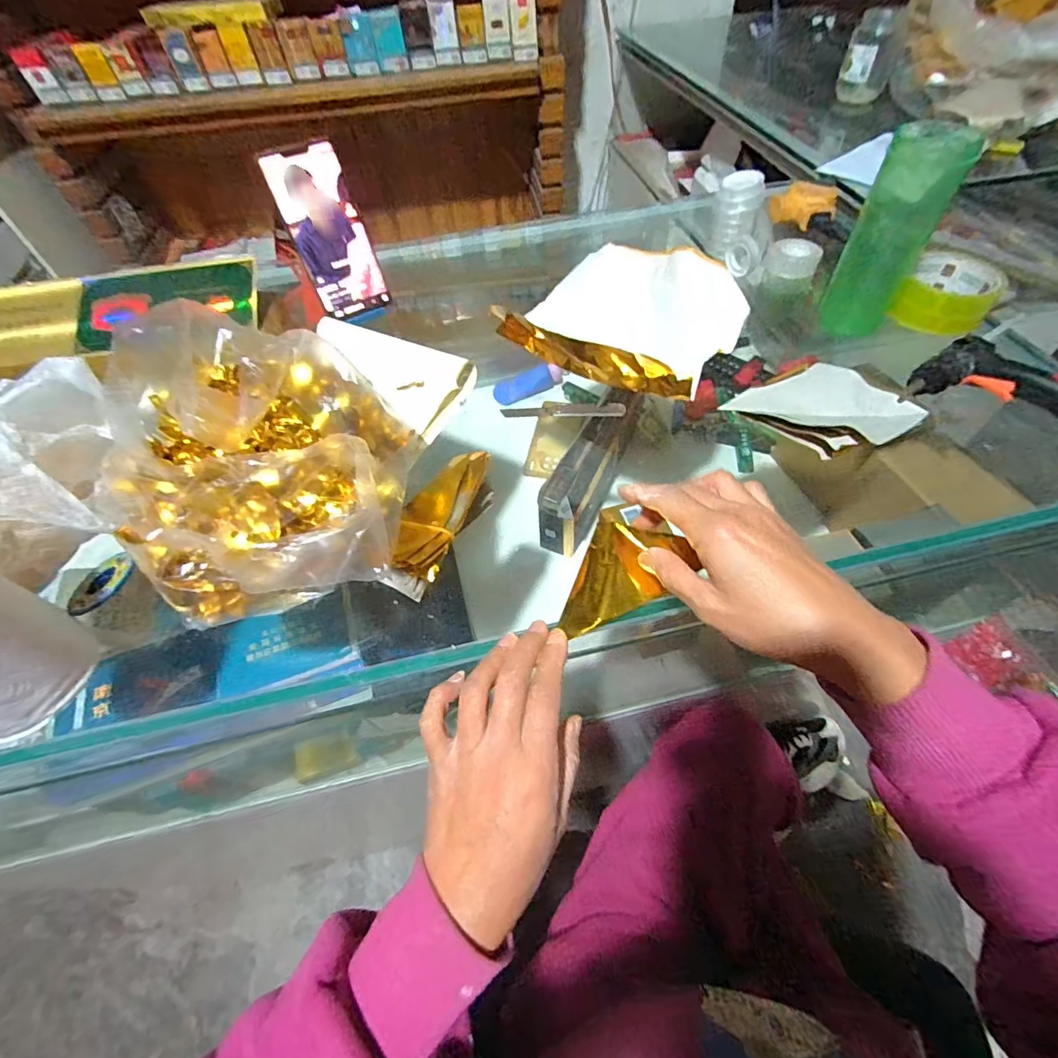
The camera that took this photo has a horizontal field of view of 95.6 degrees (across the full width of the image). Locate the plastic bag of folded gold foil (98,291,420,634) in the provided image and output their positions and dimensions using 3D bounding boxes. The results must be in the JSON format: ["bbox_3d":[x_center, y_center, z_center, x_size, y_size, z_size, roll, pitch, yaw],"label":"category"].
[{"bbox_3d":[-0.184,-0.052,0.319,0.184,0.108,0.198,2,56,4],"label":"plastic bag of folded gold foil"}]

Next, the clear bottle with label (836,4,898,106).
[{"bbox_3d":[0.585,-0.806,0.824,0.081,0.108,0.075,21,59,17],"label":"clear bottle with label"}]

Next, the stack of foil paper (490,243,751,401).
[{"bbox_3d":[0.088,-0.208,0.470,0.159,0.068,0.231,-40,63,-22],"label":"stack of foil paper"}]

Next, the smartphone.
[{"bbox_3d":[-0.202,-0.299,0.491,0.072,0.149,0.008,-29,34,-16],"label":"smartphone"}]

